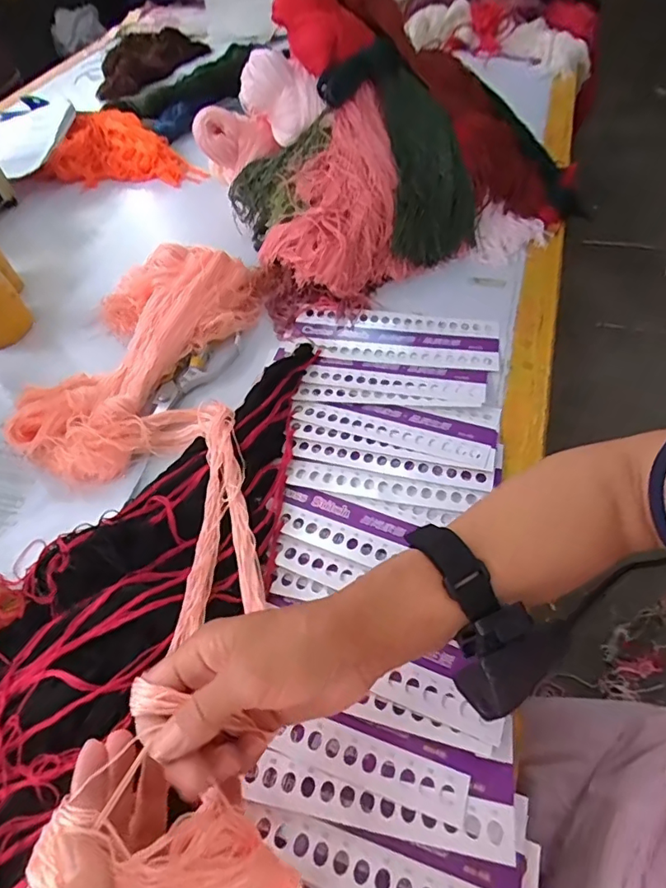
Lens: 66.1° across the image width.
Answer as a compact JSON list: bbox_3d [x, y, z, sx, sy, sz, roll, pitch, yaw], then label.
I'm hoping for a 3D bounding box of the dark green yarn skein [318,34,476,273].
[{"bbox_3d":[0.102,-0.378,0.662,0.165,0.038,0.269,-32,99,-24],"label":"dark green yarn skein"}]

